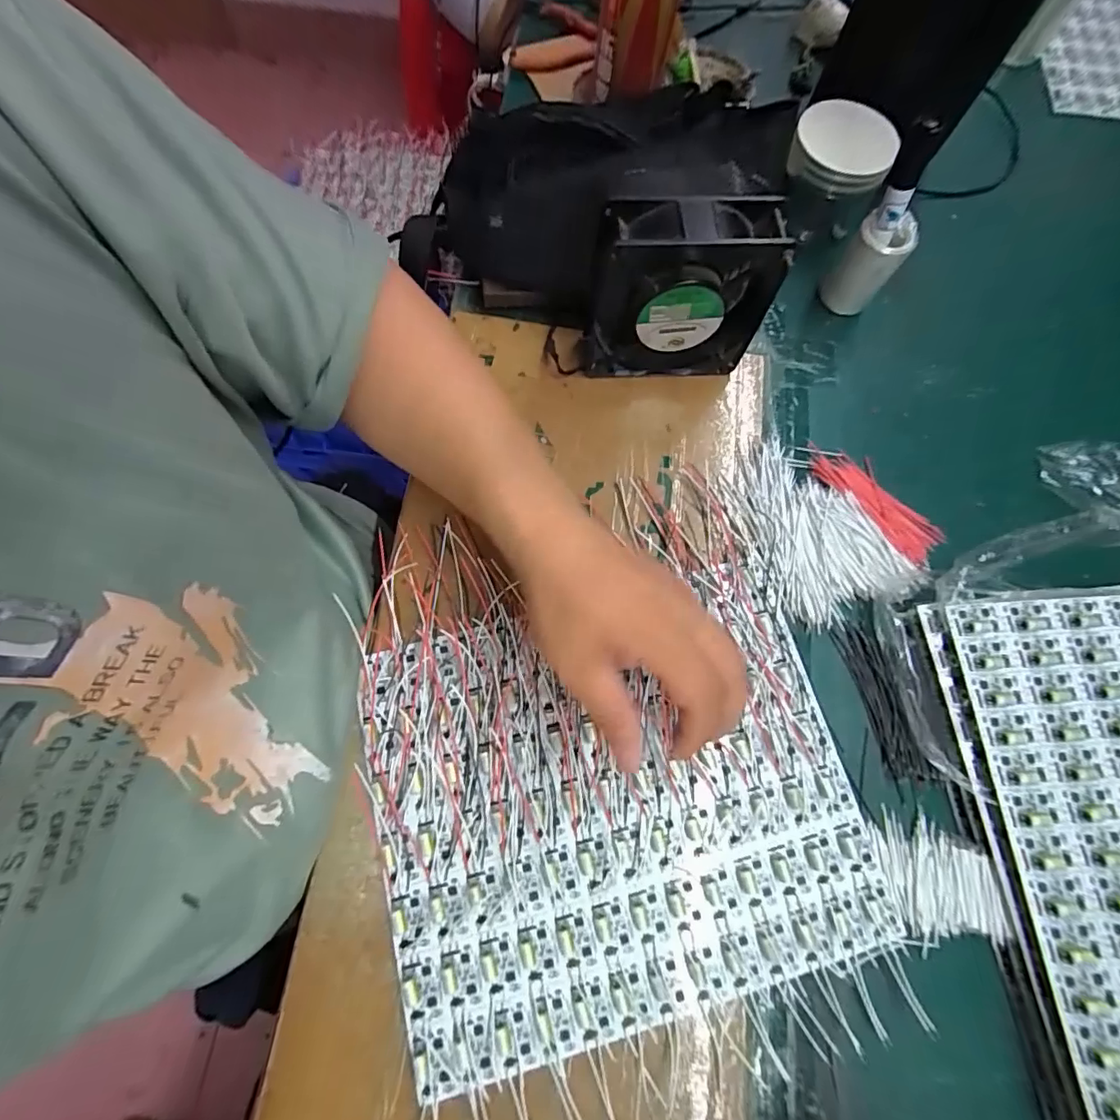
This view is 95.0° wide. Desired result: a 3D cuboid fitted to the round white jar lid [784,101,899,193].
[{"bbox_3d":[0.227,-0.332,0.415,0.078,0.021,0.076,0,74,-1],"label":"round white jar lid"}]

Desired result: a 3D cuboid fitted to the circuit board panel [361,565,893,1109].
[{"bbox_3d":[0.036,0.145,0.318,0.282,0.015,0.239,-14,74,-5],"label":"circuit board panel"}]

